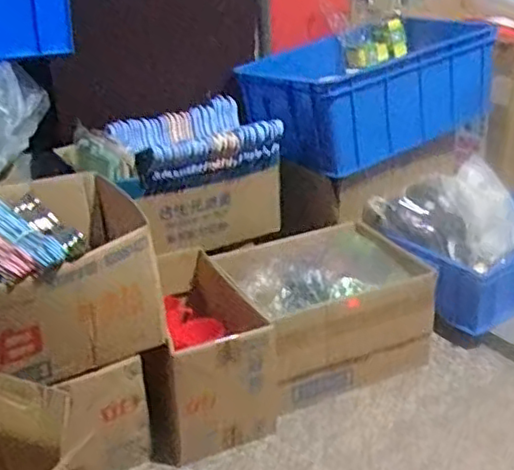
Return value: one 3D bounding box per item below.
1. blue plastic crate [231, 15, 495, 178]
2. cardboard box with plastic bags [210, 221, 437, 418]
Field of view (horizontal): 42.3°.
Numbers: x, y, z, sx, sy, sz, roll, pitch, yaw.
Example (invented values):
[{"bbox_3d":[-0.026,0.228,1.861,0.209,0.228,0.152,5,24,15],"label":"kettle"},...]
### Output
[{"bbox_3d":[0.296,-0.389,1.775,0.666,0.279,0.362,-15,29,-23],"label":"blue plastic crate"},{"bbox_3d":[0.140,0.168,1.476,0.403,0.240,0.322,-17,30,-25],"label":"cardboard box with plastic bags"}]

